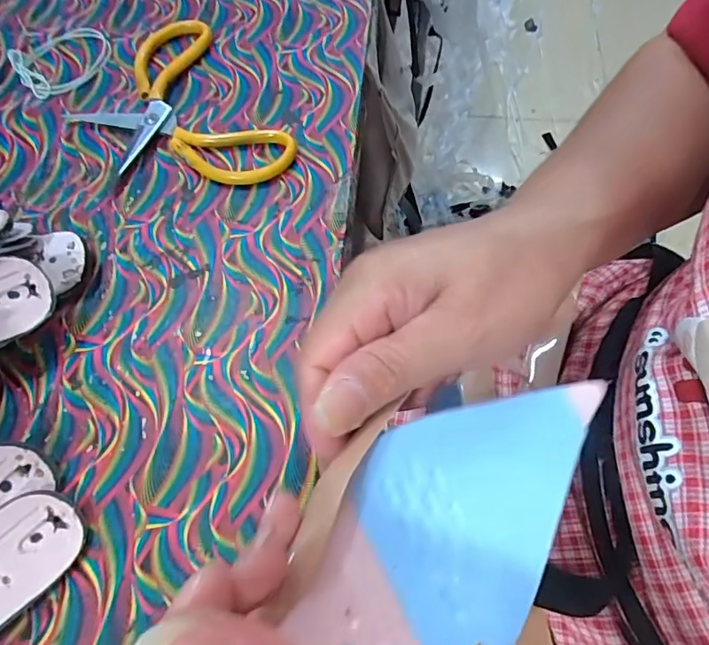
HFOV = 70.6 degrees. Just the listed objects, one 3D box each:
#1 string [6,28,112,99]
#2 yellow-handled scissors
[{"bbox_3d":[-0.258,-0.237,0.443,0.081,0.016,0.072,-34,69,-13],"label":"string"},{"bbox_3d":[-0.146,-0.169,0.410,0.136,0.016,0.186,-31,69,-12],"label":"yellow-handled scissors"}]

